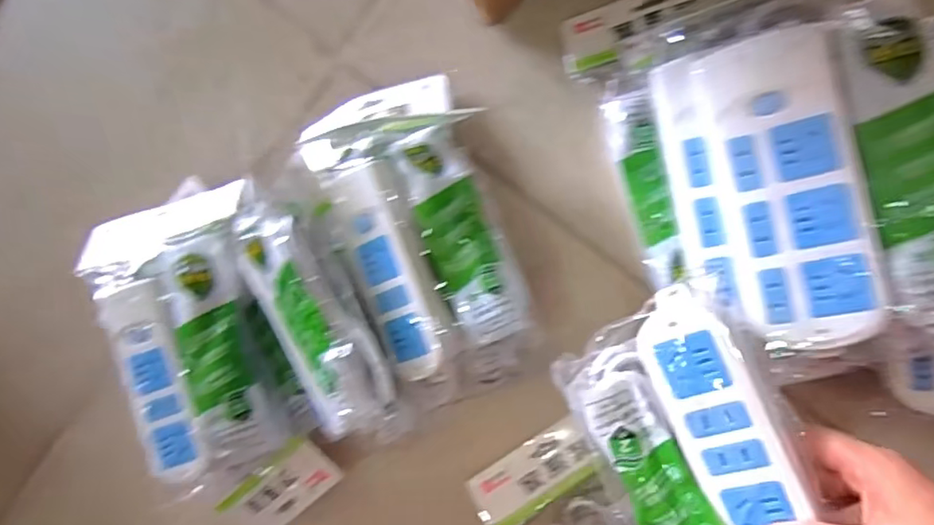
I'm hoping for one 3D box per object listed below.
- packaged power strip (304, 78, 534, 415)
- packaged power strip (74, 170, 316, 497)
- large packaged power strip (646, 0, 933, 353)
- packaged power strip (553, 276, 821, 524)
[{"bbox_3d":[-0.035,-0.016,0.510,0.127,0.107,0.264,-22,87,7],"label":"packaged power strip"},{"bbox_3d":[-0.241,0.065,0.516,0.144,0.059,0.238,-17,88,7],"label":"packaged power strip"},{"bbox_3d":[0.212,-0.062,0.382,0.142,0.073,0.219,-12,88,7],"label":"large packaged power strip"},{"bbox_3d":[0.145,0.133,0.361,0.112,0.032,0.226,-24,86,29],"label":"packaged power strip"}]

